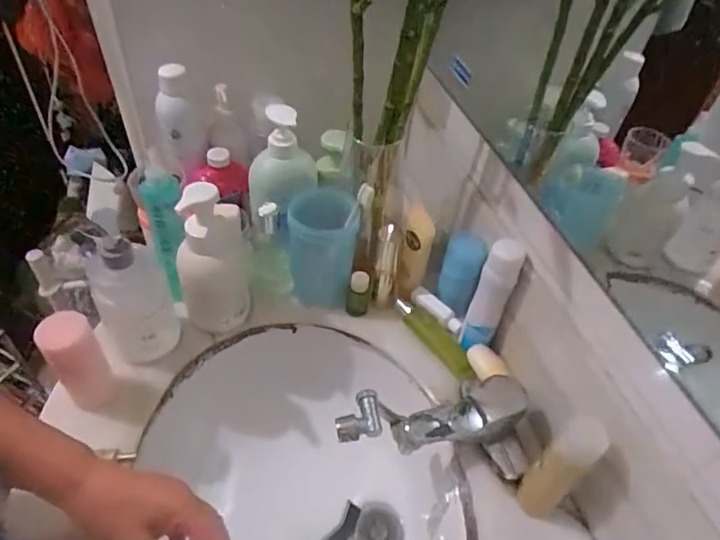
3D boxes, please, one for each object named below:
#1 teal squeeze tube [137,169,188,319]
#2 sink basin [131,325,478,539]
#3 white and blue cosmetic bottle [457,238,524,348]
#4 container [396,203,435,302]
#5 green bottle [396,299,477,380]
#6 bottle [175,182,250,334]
[{"bbox_3d":[-0.227,-0.034,0.617,0.039,0.189,0.046,-20,51,-23],"label":"teal squeeze tube"},{"bbox_3d":[-0.073,0.261,0.603,0.346,0.170,0.382,-14,48,-18],"label":"sink basin"},{"bbox_3d":[0.150,0.033,0.586,0.037,0.148,0.033,23,48,16],"label":"white and blue cosmetic bottle"},{"bbox_3d":[0.065,-0.014,0.635,0.035,0.136,0.028,14,46,8],"label":"container"},{"bbox_3d":[0.094,0.085,0.638,0.027,0.020,0.134,-27,54,-28],"label":"green bottle"},{"bbox_3d":[-0.170,-0.008,0.586,0.074,0.173,0.054,-7,47,-12],"label":"bottle"}]

